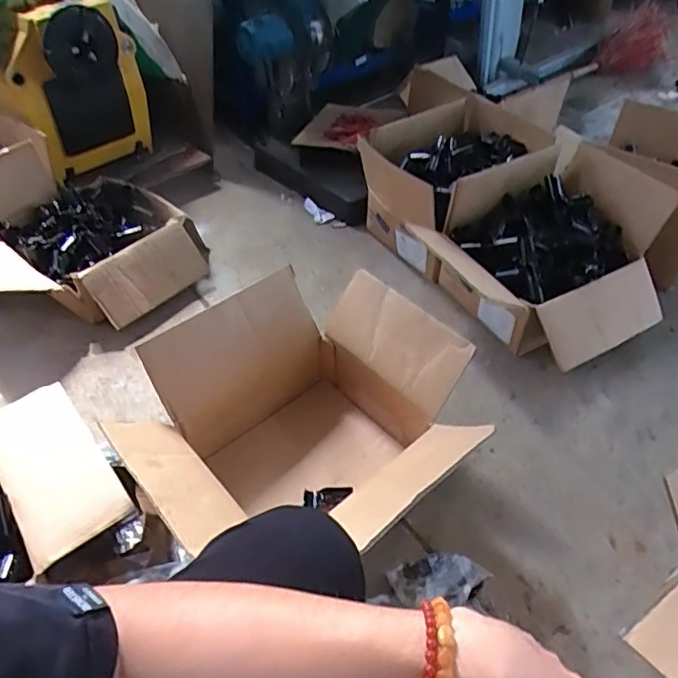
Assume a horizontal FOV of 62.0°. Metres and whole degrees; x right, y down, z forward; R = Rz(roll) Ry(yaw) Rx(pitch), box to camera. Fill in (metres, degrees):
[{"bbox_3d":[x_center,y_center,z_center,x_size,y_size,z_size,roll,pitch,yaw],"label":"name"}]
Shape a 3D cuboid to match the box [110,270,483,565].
[{"bbox_3d":[-0.052,0.146,0.861,0.467,0.232,0.435,-29,52,-29],"label":"box"}]

